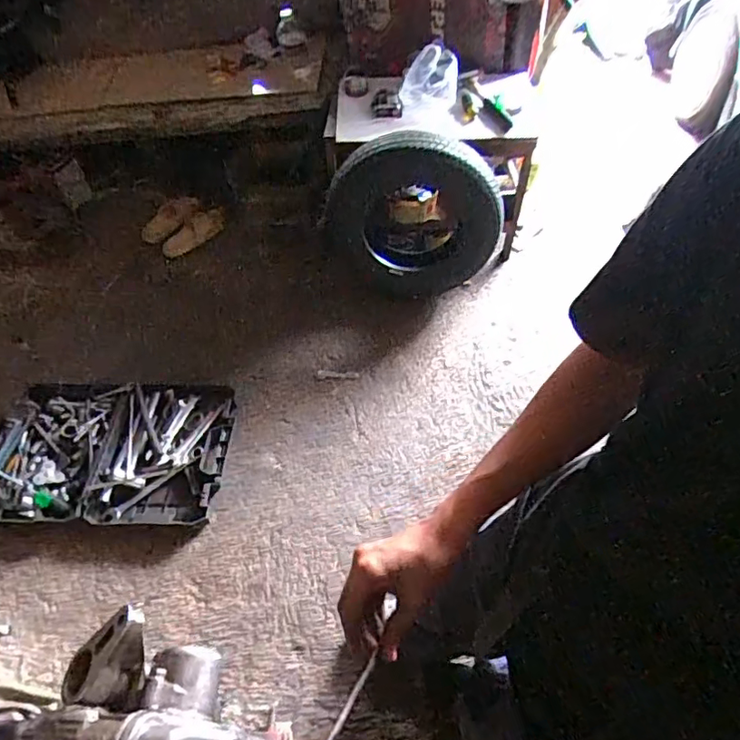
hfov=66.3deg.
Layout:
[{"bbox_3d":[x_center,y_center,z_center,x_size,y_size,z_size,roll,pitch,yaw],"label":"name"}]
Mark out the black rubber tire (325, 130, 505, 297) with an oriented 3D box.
[{"bbox_3d":[0.153,-0.462,1.747,0.566,0.517,0.195,-15,56,-7],"label":"black rubber tire"}]

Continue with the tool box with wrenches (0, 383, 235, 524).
[{"bbox_3d":[-0.714,0.215,1.572,0.626,0.086,0.422,-2,55,2],"label":"tool box with wrenches"}]

